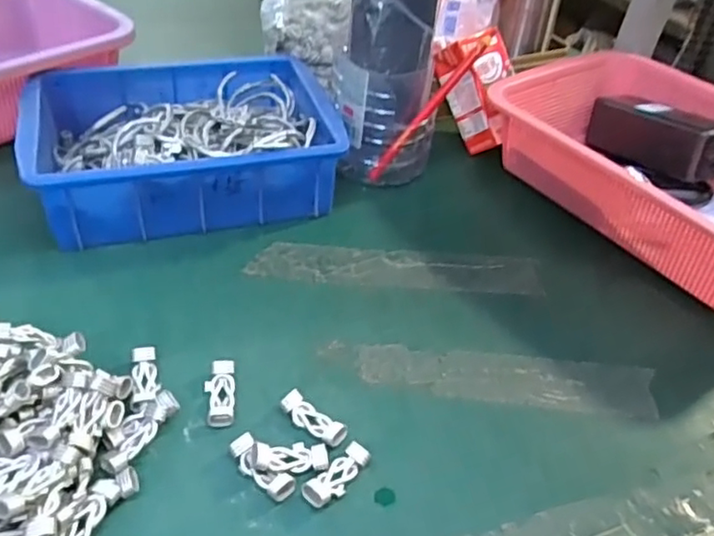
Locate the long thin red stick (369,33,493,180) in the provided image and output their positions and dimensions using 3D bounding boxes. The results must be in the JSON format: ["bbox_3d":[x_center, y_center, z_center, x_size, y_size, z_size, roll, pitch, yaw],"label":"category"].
[{"bbox_3d":[0.064,-0.141,0.554,0.009,0.158,0.014,26,20,-47],"label":"long thin red stick"}]

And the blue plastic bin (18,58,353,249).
[{"bbox_3d":[-0.147,-0.107,0.542,0.231,0.078,0.167,-8,43,-17],"label":"blue plastic bin"}]

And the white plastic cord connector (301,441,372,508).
[{"bbox_3d":[-0.010,0.117,0.353,0.045,0.007,0.017,-30,53,-35],"label":"white plastic cord connector"}]

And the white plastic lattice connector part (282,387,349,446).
[{"bbox_3d":[-0.026,0.091,0.379,0.043,0.008,0.017,30,46,24],"label":"white plastic lattice connector part"}]

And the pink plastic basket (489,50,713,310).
[{"bbox_3d":[0.283,-0.085,0.561,0.209,0.095,0.291,-20,48,-28],"label":"pink plastic basket"}]

